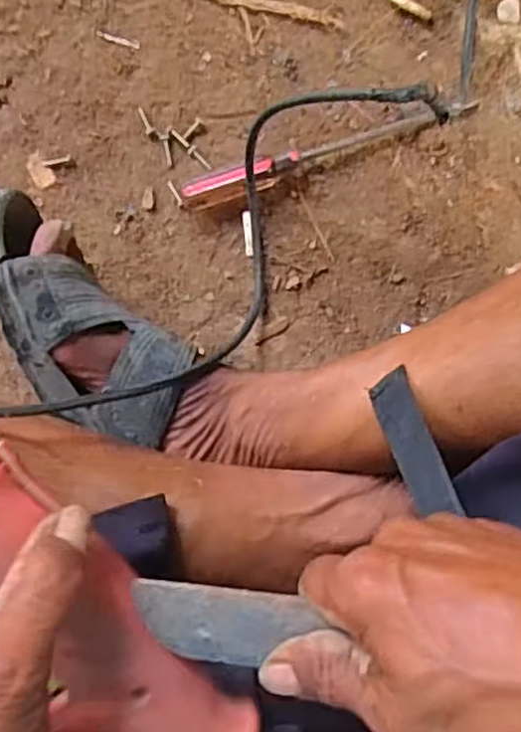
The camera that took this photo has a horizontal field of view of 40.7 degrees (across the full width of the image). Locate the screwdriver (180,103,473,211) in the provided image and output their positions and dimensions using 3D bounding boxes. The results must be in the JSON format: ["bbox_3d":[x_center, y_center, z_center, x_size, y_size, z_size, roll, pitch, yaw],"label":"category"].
[{"bbox_3d":[0.045,-0.143,0.465,0.201,0.018,0.020,-19,91,-4],"label":"screwdriver"}]

